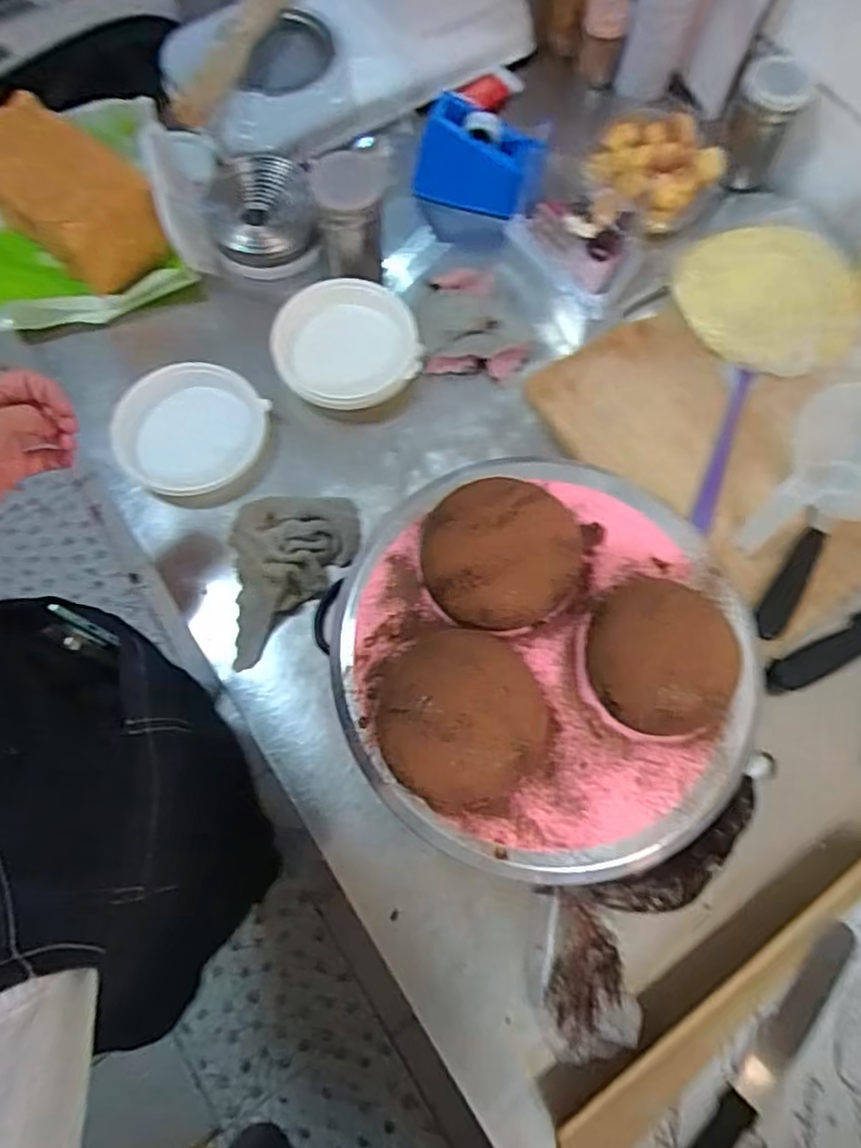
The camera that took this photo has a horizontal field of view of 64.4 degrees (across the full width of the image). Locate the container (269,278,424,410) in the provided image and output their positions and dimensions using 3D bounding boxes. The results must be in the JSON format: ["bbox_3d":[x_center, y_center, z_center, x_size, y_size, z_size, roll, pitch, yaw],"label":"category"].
[{"bbox_3d":[-0.085,-0.226,0.688,0.147,0.038,0.134,1,71,-2],"label":"container"}]

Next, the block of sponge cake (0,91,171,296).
[{"bbox_3d":[-0.355,-0.362,0.671,0.113,0.086,0.202,-41,77,-14],"label":"block of sponge cake"}]

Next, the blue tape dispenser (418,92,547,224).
[{"bbox_3d":[0.051,-0.434,0.721,0.131,0.086,0.044,18,71,4],"label":"blue tape dispenser"}]

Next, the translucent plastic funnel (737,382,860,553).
[{"bbox_3d":[0.356,-0.093,0.608,0.183,0.076,0.122,-25,73,-9],"label":"translucent plastic funnel"}]

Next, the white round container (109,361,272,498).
[{"bbox_3d":[-0.234,-0.139,0.662,0.135,0.034,0.136,1,71,-2],"label":"white round container"}]

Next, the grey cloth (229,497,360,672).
[{"bbox_3d":[-0.140,-0.015,0.616,0.104,0.048,0.173,40,76,12],"label":"grey cloth"}]

